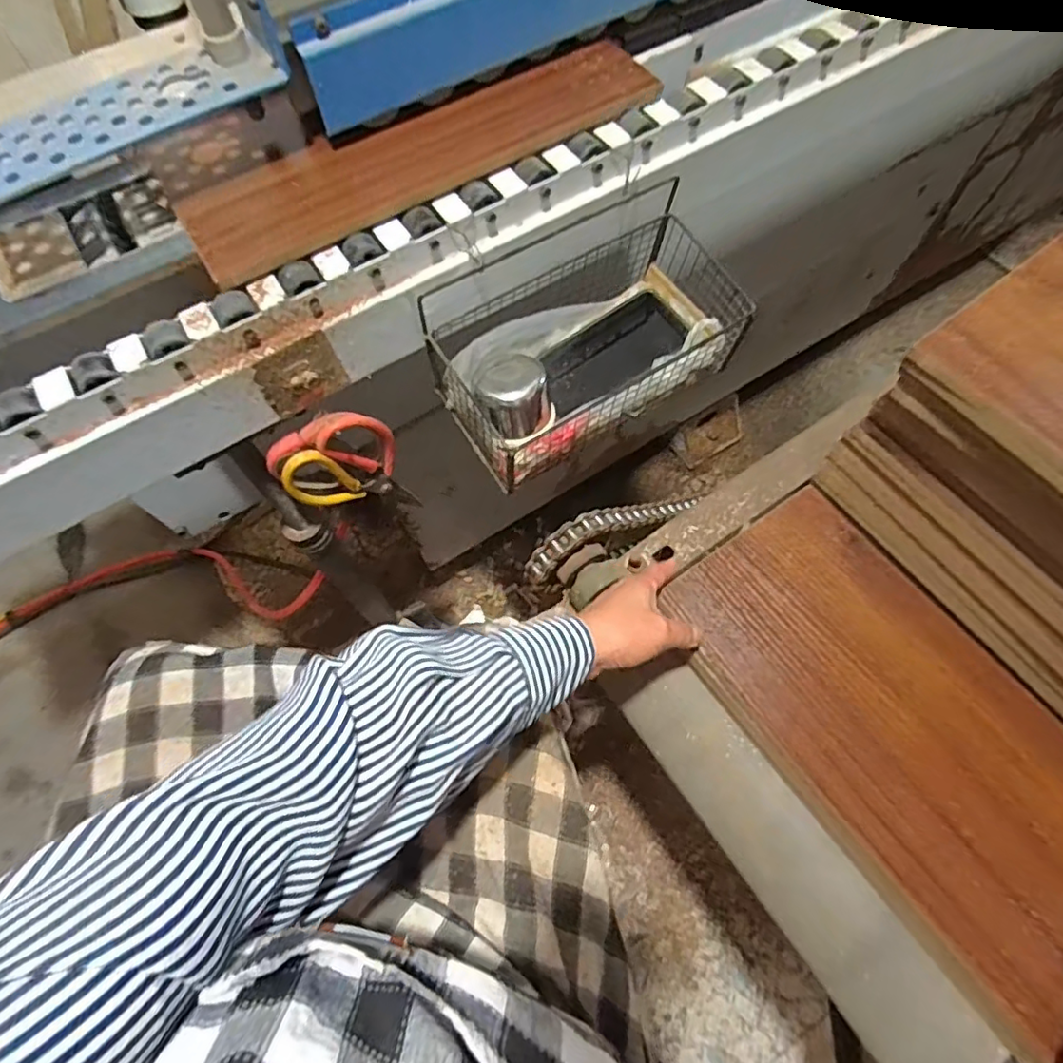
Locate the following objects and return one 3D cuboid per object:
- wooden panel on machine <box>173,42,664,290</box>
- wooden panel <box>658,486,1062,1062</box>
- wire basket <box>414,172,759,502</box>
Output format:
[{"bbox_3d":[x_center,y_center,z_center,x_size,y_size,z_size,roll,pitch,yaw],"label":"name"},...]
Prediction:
[{"bbox_3d":[-0.076,-0.294,0.455,0.375,0.017,0.083,-31,70,-12],"label":"wooden panel on machine"},{"bbox_3d":[0.290,0.148,0.457,0.196,0.020,0.377,-33,70,-12],"label":"wooden panel"},{"bbox_3d":[0.053,-0.175,0.523,0.259,0.119,0.136,-31,70,-12],"label":"wire basket"}]

